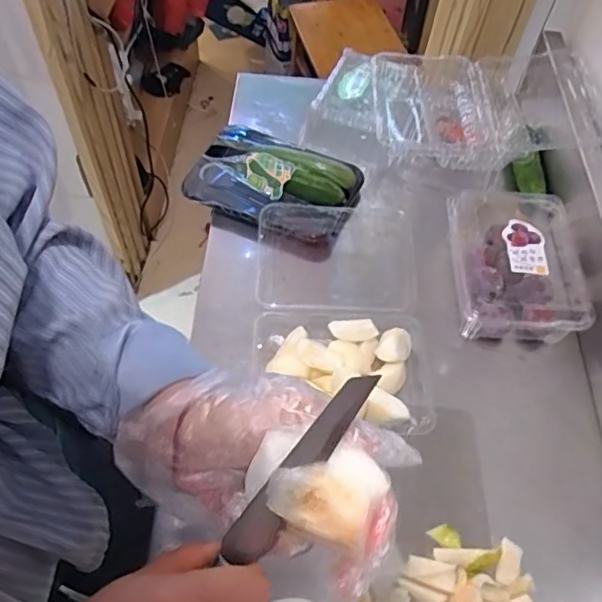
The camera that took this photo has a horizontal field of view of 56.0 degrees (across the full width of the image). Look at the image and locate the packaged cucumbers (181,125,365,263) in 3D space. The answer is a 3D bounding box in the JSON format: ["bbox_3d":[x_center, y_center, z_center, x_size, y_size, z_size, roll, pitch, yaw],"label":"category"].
[{"bbox_3d":[-0.033,-0.143,0.707,0.209,0.041,0.153,18,57,8],"label":"packaged cucumbers"}]

